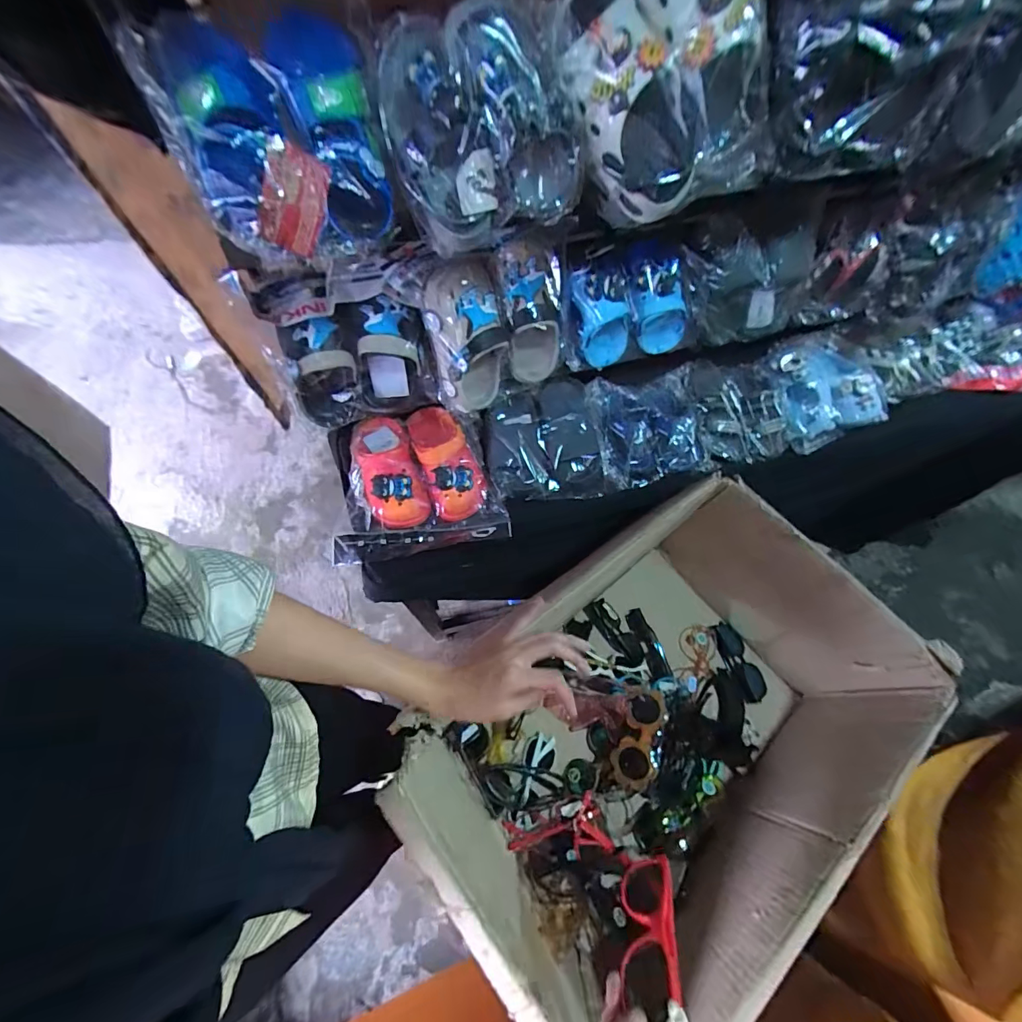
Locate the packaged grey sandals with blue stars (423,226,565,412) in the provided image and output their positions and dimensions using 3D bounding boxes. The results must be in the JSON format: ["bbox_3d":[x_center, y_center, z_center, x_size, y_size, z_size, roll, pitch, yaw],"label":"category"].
[{"bbox_3d":[-0.021,-0.232,0.573,0.173,0.173,0.080,-22,67,-12],"label":"packaged grey sandals with blue stars"}]

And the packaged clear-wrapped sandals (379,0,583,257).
[{"bbox_3d":[-0.019,-0.306,0.366,0.155,0.131,0.084,-8,65,-5],"label":"packaged clear-wrapped sandals"}]

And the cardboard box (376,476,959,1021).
[{"bbox_3d":[0.200,0.270,0.577,0.526,0.237,0.343,-37,71,-17],"label":"cardboard box"}]

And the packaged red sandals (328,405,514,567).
[{"bbox_3d":[-0.137,-0.050,0.630,0.225,0.062,0.226,-9,65,-6],"label":"packaged red sandals"}]

